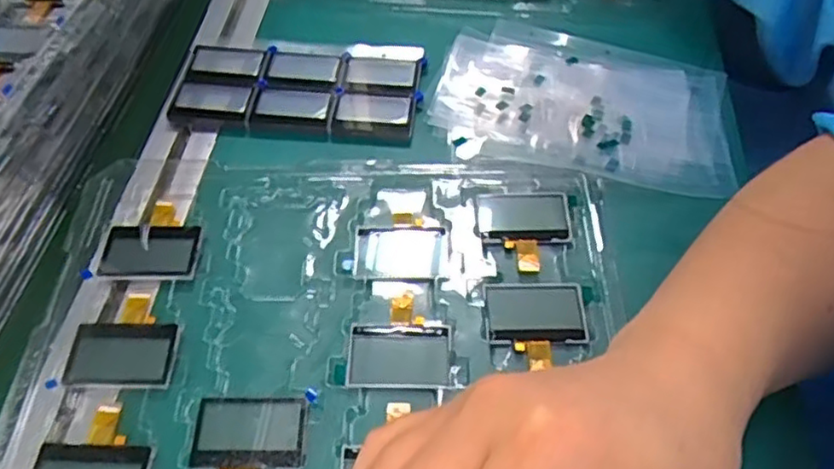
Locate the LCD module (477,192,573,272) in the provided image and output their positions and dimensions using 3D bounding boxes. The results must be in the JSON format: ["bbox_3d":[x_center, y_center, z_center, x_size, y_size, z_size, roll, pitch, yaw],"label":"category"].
[{"bbox_3d":[0.055,-0.004,0.340,0.046,0.004,0.047,-1,55,1],"label":"LCD module"}]

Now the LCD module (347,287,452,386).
[{"bbox_3d":[-0.008,0.048,0.307,0.045,0.004,0.046,1,55,2],"label":"LCD module"}]

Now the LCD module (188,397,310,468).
[{"bbox_3d":[-0.070,0.089,0.276,0.046,0.004,0.048,-1,55,1],"label":"LCD module"}]

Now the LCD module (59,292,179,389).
[{"bbox_3d":[-0.133,0.047,0.306,0.045,0.004,0.046,0,55,2],"label":"LCD module"}]

